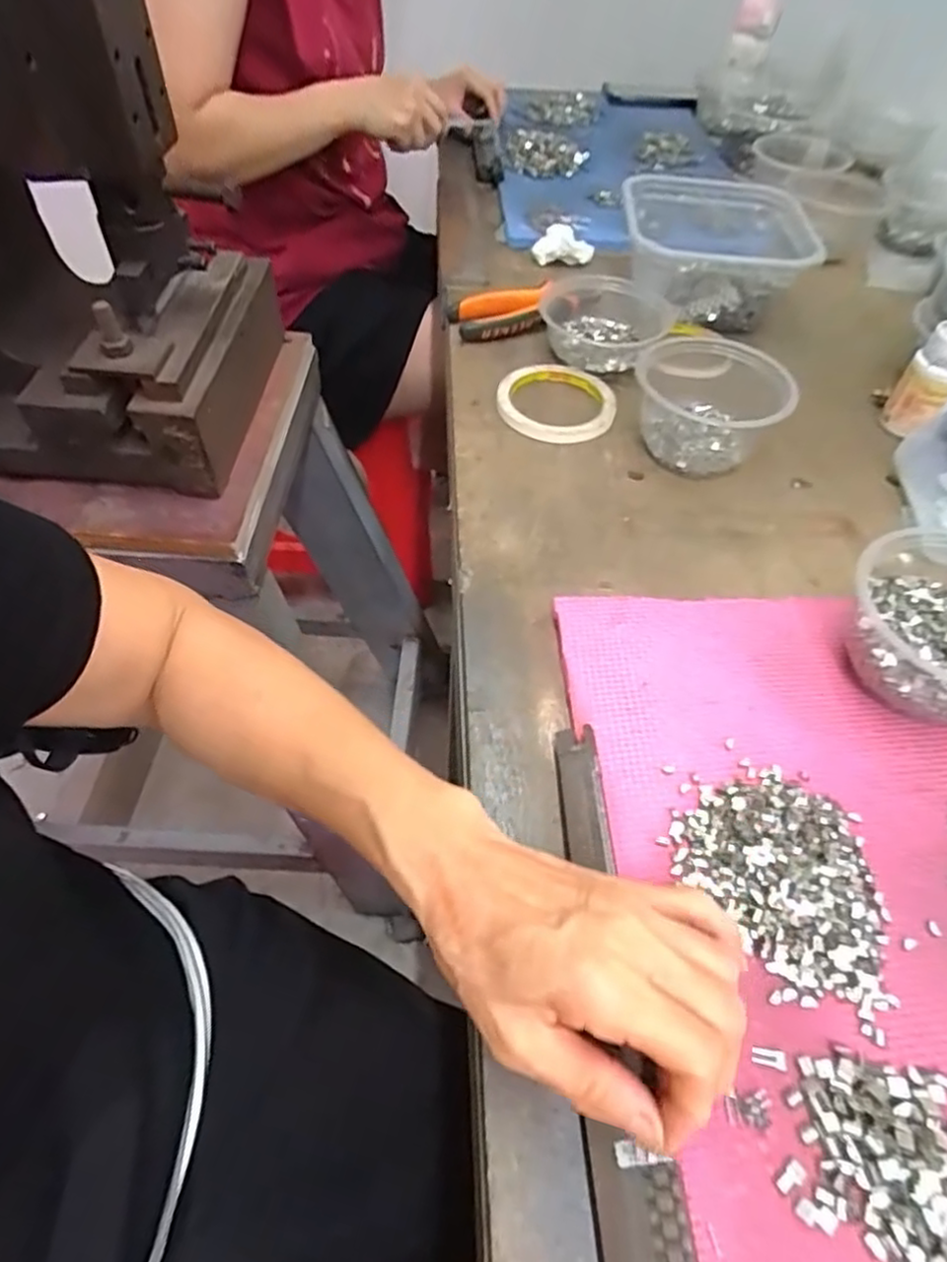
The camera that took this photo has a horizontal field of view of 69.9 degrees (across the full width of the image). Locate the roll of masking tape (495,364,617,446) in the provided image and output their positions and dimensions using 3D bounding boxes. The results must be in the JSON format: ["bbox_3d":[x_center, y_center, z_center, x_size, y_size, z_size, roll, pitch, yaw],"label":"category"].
[{"bbox_3d":[0.070,-0.193,0.570,0.097,0.010,0.096,11,53,7],"label":"roll of masking tape"}]

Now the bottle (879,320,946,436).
[{"bbox_3d":[0.368,-0.201,0.543,0.044,0.075,0.046,34,59,22],"label":"bottle"}]

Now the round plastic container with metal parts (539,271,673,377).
[{"bbox_3d":[0.116,-0.281,0.615,0.116,0.042,0.110,1,52,-1],"label":"round plastic container with metal parts"}]

